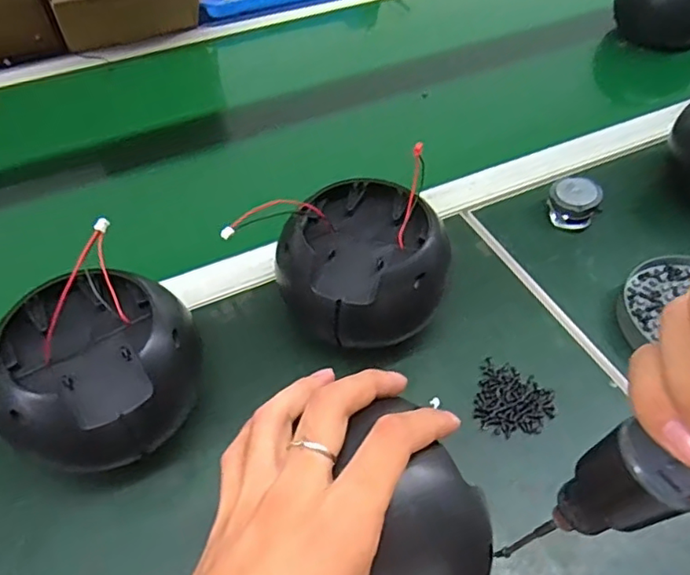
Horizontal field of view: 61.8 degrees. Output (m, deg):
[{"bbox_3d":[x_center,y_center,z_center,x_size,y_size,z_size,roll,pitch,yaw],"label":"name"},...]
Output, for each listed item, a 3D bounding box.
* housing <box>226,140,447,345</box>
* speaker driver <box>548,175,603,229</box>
[{"bbox_3d":[0.006,-0.021,0.431,0.120,0.099,0.122,0,50,0],"label":"housing"},{"bbox_3d":[0.212,-0.079,0.535,0.045,0.029,0.044,20,53,17],"label":"speaker driver"}]

